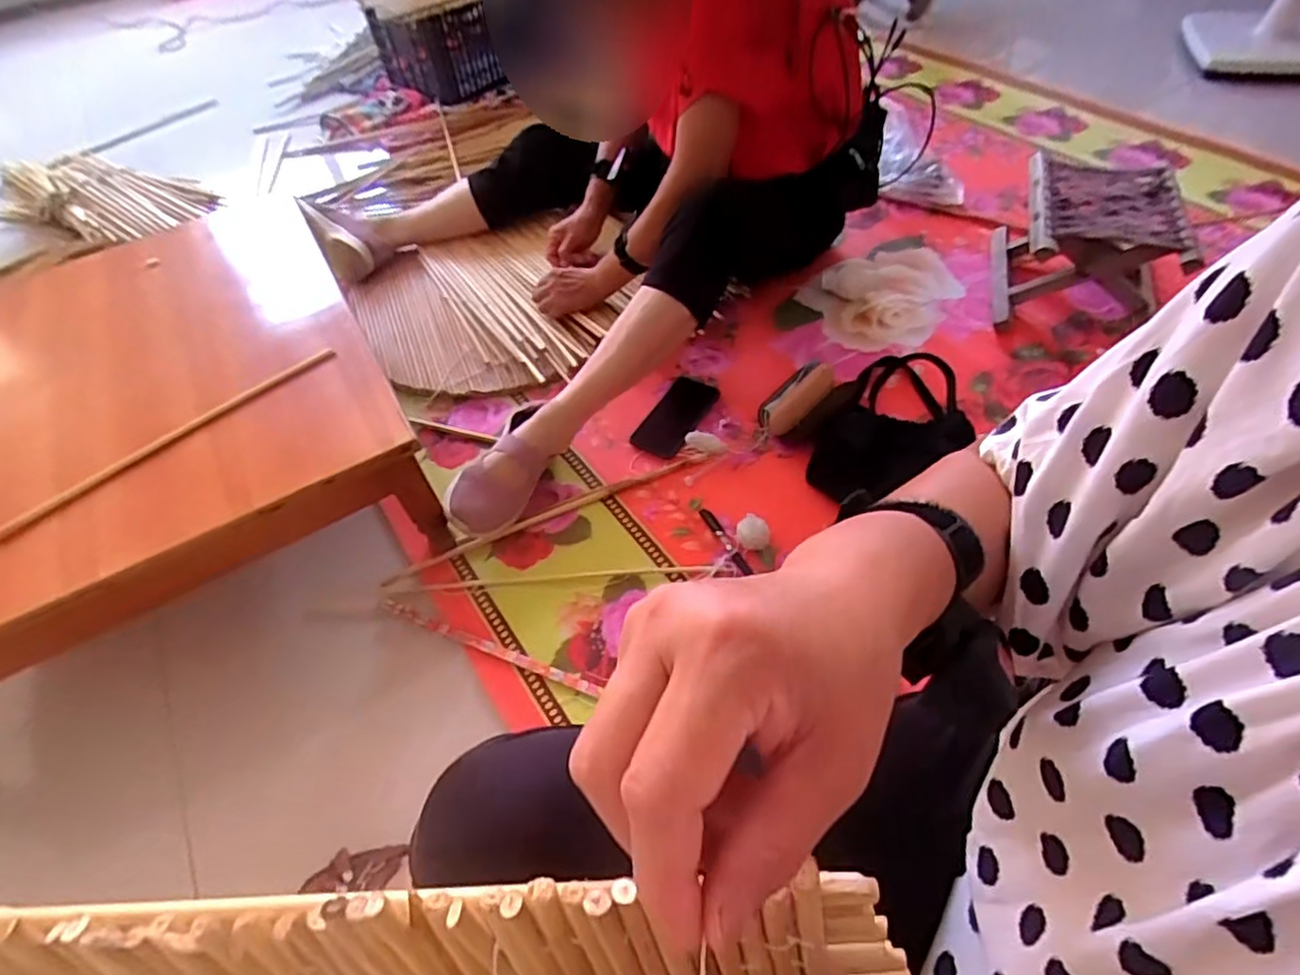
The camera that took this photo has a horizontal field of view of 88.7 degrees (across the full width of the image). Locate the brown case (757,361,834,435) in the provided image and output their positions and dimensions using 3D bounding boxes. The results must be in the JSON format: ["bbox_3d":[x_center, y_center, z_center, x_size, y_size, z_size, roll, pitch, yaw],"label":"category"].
[{"bbox_3d":[0.226,-0.135,1.028,0.058,0.045,0.150,32,62,26],"label":"brown case"}]

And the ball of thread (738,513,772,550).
[{"bbox_3d":[0.140,0.062,0.896,0.044,0.033,0.040,-3,52,4],"label":"ball of thread"}]

